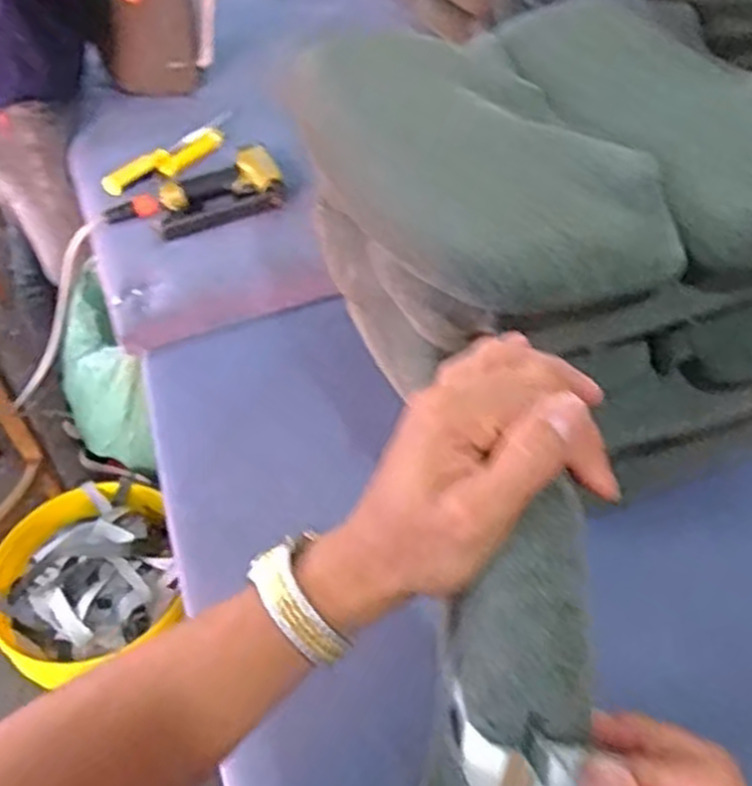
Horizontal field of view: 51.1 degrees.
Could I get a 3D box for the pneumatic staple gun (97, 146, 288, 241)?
[{"bbox_3d":[-0.260,-0.289,1.129,0.248,0.057,0.108,-16,49,-11],"label":"pneumatic staple gun"}]

